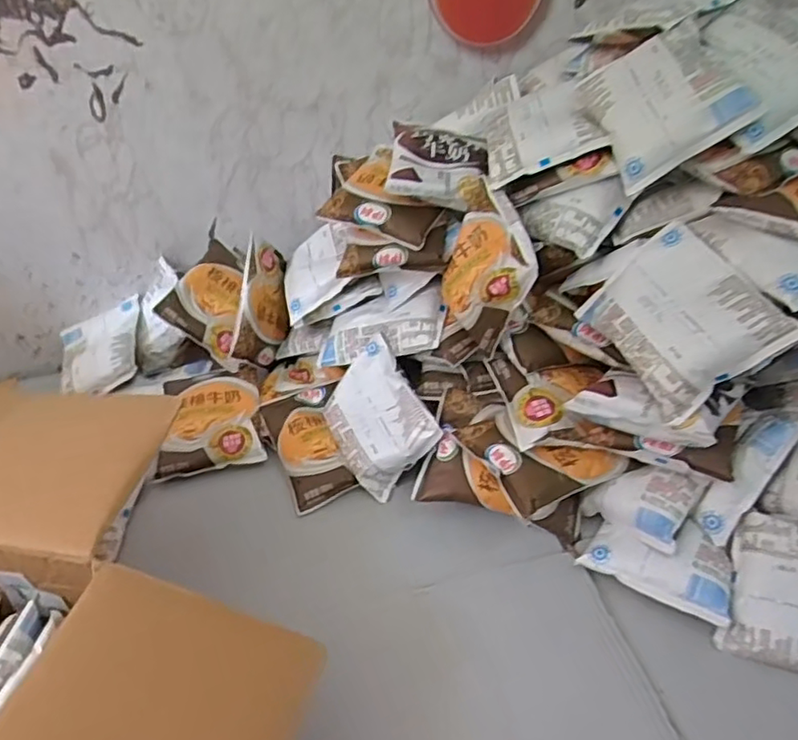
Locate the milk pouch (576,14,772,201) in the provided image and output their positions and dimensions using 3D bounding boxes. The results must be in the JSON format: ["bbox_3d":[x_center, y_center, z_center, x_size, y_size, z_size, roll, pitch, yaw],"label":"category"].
[{"bbox_3d":[0.189,-0.202,0.462,0.092,0.019,0.117,-30,57,29],"label":"milk pouch"}]

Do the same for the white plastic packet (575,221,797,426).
[{"bbox_3d":[0.187,-0.037,0.426,0.091,0.026,0.123,-38,42,16],"label":"white plastic packet"}]

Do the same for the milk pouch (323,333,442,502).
[{"bbox_3d":[-0.017,0.040,0.539,0.082,0.028,0.117,-40,51,9],"label":"milk pouch"}]

